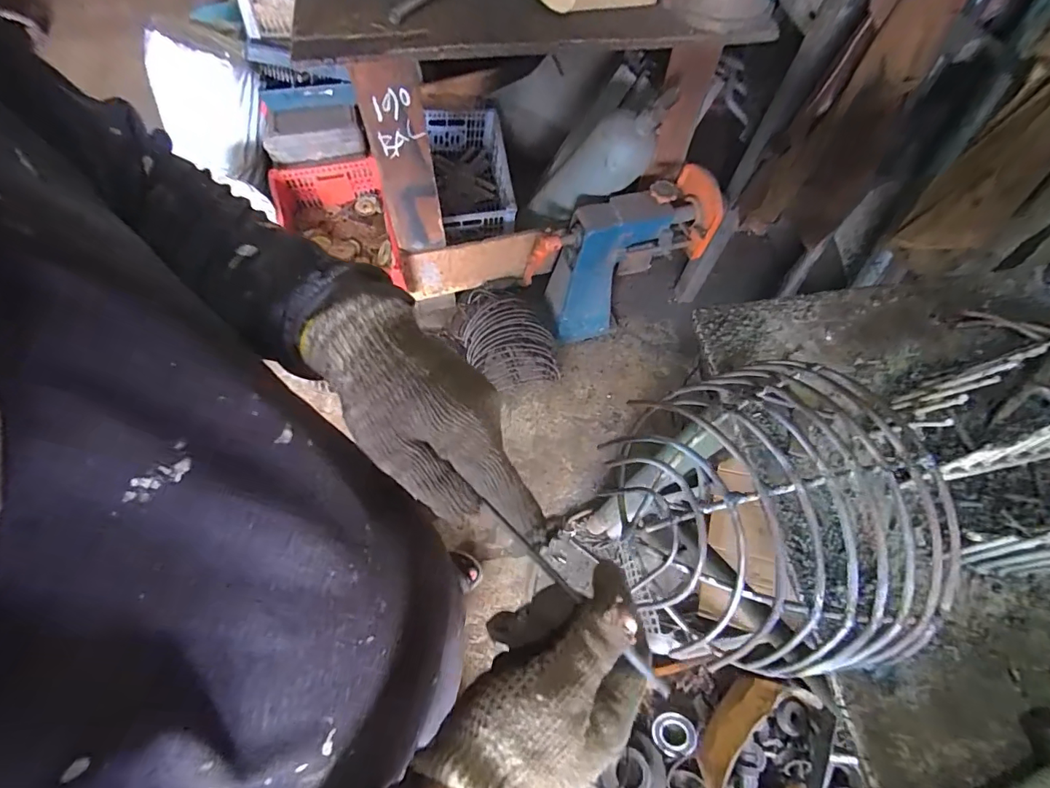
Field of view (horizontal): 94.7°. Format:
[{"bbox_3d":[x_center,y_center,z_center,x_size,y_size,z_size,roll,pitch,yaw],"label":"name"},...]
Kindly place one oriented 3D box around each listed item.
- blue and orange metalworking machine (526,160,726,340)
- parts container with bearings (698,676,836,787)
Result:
[{"bbox_3d":[0.252,-0.369,1.355,0.450,0.425,0.175,-14,66,-9],"label":"blue and orange metalworking machine"},{"bbox_3d":[0.460,0.694,0.920,0.201,0.093,0.259,22,65,8],"label":"parts container with bearings"}]

